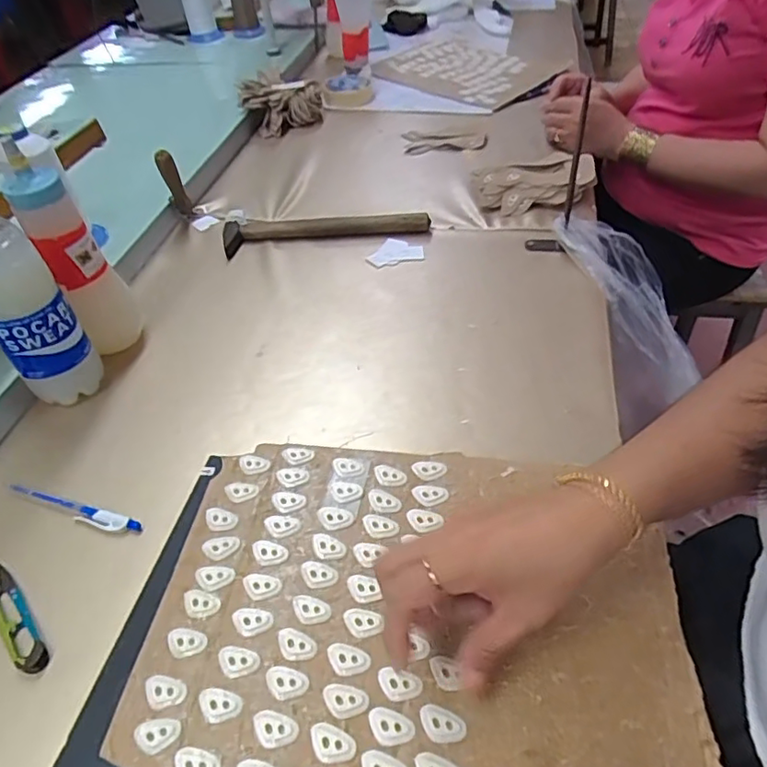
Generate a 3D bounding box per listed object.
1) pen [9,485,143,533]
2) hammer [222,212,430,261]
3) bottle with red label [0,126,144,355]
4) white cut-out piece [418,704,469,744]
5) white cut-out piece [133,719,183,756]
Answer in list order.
[{"bbox_3d":[-0.247,0.099,0.454,0.124,0.006,0.014,13,48,15],"label":"pen"},{"bbox_3d":[-0.071,-0.192,0.712,0.248,0.028,0.045,-8,46,-4],"label":"hammer"},{"bbox_3d":[-0.275,-0.112,0.519,0.057,0.197,0.050,-25,50,-19],"label":"bottle with red label"},{"bbox_3d":[0.032,0.186,0.312,0.026,0.004,0.017,14,49,16],"label":"white cut-out piece"},{"bbox_3d":[-0.125,0.194,0.316,0.025,0.004,0.016,-6,46,-2],"label":"white cut-out piece"}]

